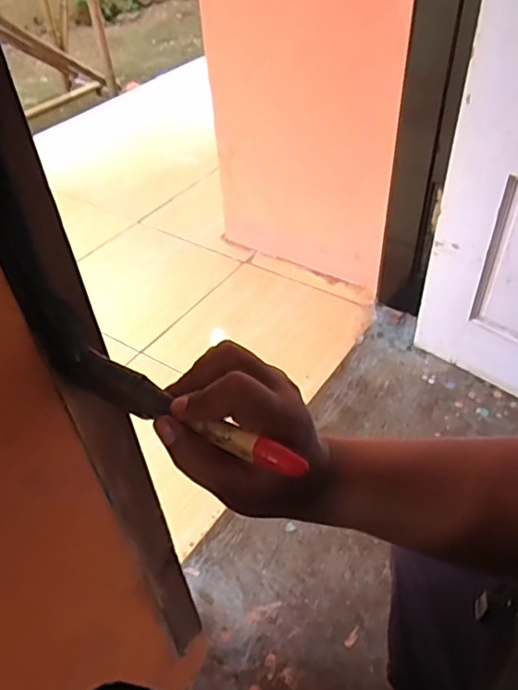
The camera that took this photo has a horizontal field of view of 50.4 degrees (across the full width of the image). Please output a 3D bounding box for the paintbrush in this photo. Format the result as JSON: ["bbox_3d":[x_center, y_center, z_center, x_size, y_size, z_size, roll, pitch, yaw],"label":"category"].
[{"bbox_3d":[-0.046,0.040,0.315,0.148,0.027,0.015,23,49,11],"label":"paintbrush"}]

